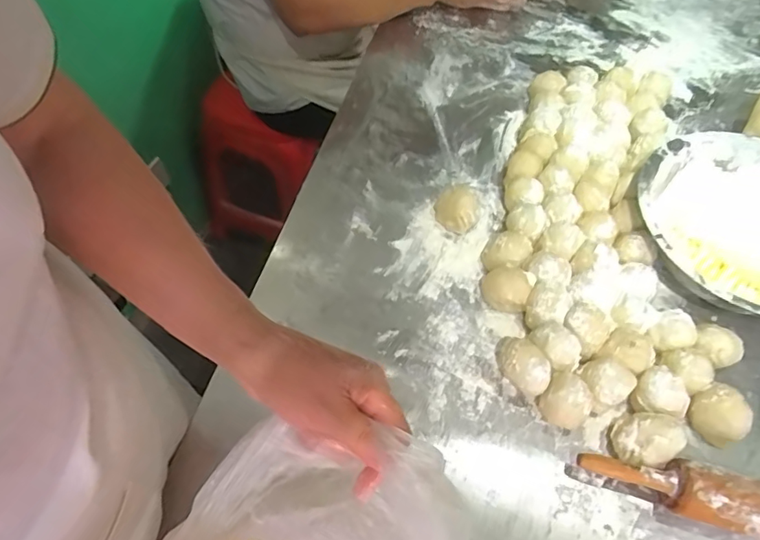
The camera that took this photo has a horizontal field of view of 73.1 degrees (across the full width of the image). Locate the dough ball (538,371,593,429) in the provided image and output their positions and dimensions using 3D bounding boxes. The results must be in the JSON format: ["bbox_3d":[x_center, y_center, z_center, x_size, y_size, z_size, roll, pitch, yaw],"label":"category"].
[{"bbox_3d":[0.194,0.139,0.543,0.044,0.057,0.052,30,62,16],"label":"dough ball"}]

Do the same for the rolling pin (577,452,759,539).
[{"bbox_3d":[0.360,0.230,0.488,0.333,0.059,0.054,11,58,6],"label":"rolling pin"}]

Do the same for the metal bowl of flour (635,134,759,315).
[{"bbox_3d":[0.455,-0.042,0.648,0.269,0.088,0.270,1,57,-1],"label":"metal bowl of flour"}]

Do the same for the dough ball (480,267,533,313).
[{"bbox_3d":[0.150,0.024,0.618,0.058,0.047,0.049,23,60,13],"label":"dough ball"}]

